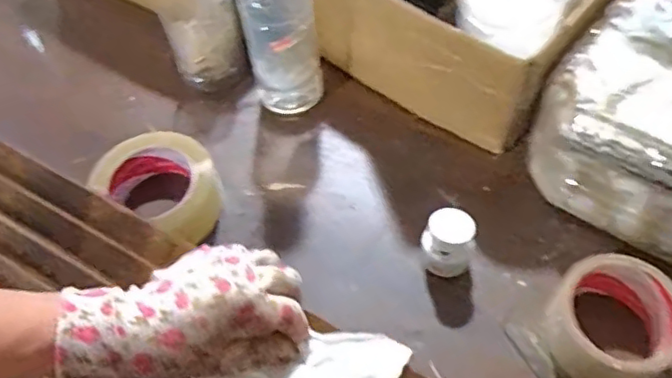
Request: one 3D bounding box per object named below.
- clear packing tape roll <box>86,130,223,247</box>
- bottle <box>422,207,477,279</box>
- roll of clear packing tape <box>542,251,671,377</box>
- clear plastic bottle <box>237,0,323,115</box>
[{"bbox_3d":[-0.158,-0.006,0.570,0.115,0.047,0.090,26,62,20],"label":"clear packing tape roll"},{"bbox_3d":[0.093,0.047,0.508,0.041,0.058,0.034,3,56,6],"label":"bottle"},{"bbox_3d":[0.210,0.102,0.463,0.083,0.063,0.087,-2,56,3],"label":"roll of clear packing tape"},{"bbox_3d":[-0.055,-0.164,0.564,0.065,0.224,0.062,-14,56,-5],"label":"clear plastic bottle"}]

